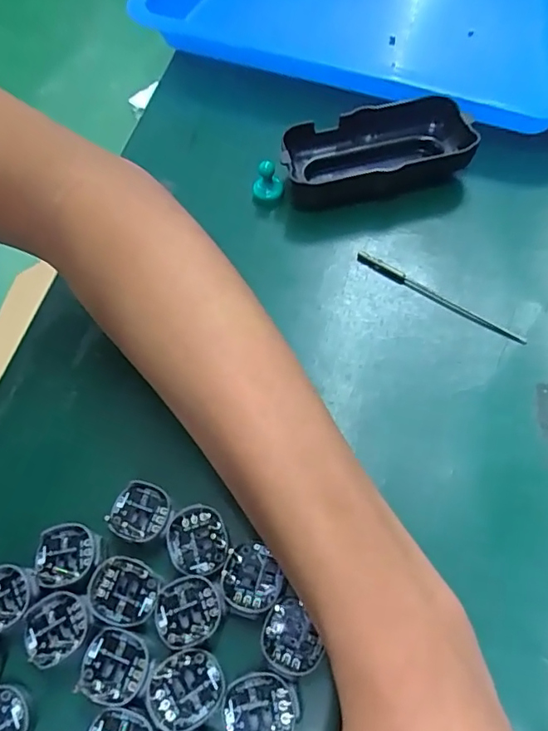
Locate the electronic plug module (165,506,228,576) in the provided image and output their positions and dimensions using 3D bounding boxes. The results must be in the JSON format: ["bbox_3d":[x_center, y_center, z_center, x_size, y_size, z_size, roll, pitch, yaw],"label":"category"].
[{"bbox_3d":[-0.032,0.074,0.221,0.024,0.004,0.028,-27,63,-11],"label":"electronic plug module"}]

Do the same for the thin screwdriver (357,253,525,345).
[{"bbox_3d":[0.087,-0.038,0.280,0.099,0.004,0.007,33,68,19],"label":"thin screwdriver"}]

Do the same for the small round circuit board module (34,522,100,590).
[{"bbox_3d":[-0.088,0.080,0.222,0.026,0.004,0.025,-2,61,3],"label":"small round circuit board module"}]

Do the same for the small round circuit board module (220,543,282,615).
[{"bbox_3d":[-0.009,0.086,0.212,0.024,0.004,0.026,-1,61,3],"label":"small round circuit board module"}]

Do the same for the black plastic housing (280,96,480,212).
[{"bbox_3d":[0.062,-0.128,0.319,0.110,0.027,0.055,-14,62,-4],"label":"black plastic housing"}]

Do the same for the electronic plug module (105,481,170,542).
[{"bbox_3d":[-0.058,0.064,0.229,0.027,0.004,0.023,16,64,12],"label":"electronic plug module"}]

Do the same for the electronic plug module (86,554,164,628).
[{"bbox_3d":[-0.062,0.092,0.214,0.029,0.004,0.024,14,63,11],"label":"electronic plug module"}]

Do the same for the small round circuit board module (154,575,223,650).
[{"bbox_3d":[-0.034,0.097,0.208,0.027,0.004,0.024,-21,62,-8],"label":"small round circuit board module"}]

